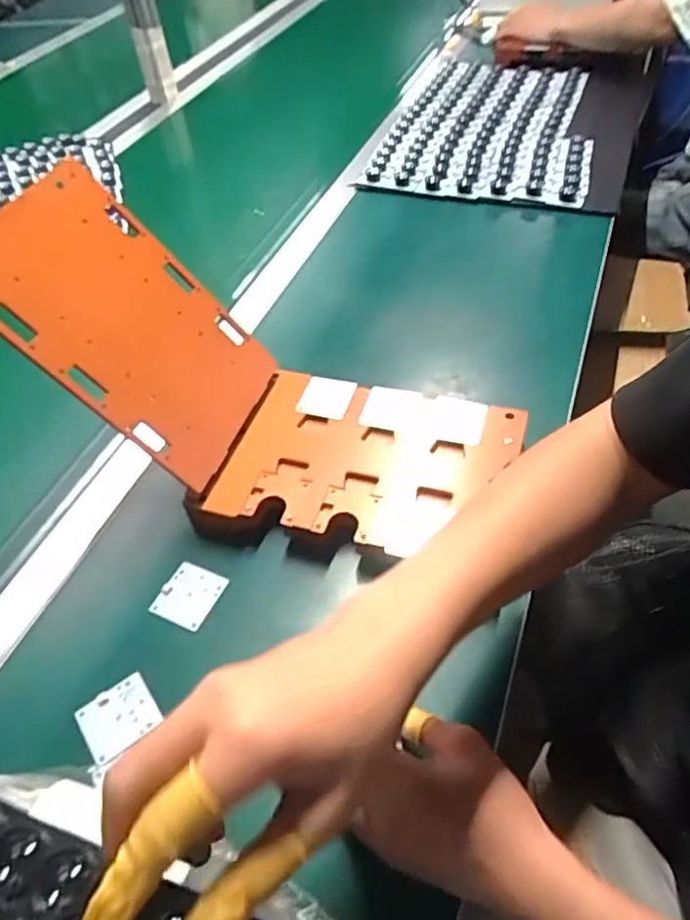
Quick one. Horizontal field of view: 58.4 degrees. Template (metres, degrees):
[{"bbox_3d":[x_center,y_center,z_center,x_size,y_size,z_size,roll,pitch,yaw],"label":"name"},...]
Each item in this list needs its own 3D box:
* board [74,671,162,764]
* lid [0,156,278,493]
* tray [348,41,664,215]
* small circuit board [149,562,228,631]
[{"bbox_3d":[-0.156,0.176,0.425,0.047,0.005,0.042,-34,55,-21],"label":"board"},{"bbox_3d":[-0.164,-0.107,0.484,0.008,0.231,0.157,-16,38,43],"label":"lid"},{"bbox_3d":[0.270,-0.549,0.971,0.364,0.024,0.526,15,55,18],"label":"tray"},{"bbox_3d":[-0.121,0.105,0.482,0.045,0.006,0.049,17,53,19],"label":"small circuit board"}]

